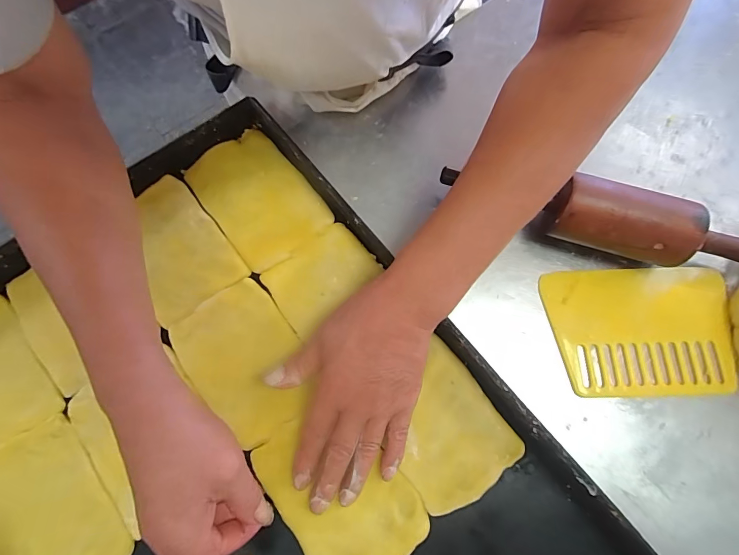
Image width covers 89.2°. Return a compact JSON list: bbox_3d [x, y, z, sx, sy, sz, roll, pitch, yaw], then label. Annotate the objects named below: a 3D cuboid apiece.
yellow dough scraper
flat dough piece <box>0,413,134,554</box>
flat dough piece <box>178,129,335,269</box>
[{"bbox_3d":[0.255,0.048,0.352,0.167,0.010,0.117,-2,73,1],"label":"yellow dough scraper"},{"bbox_3d":[-0.265,0.196,0.305,0.092,0.010,0.135,-41,76,-10],"label":"flat dough piece"},{"bbox_3d":[-0.119,-0.086,0.396,0.098,0.008,0.154,-38,76,-9],"label":"flat dough piece"}]

